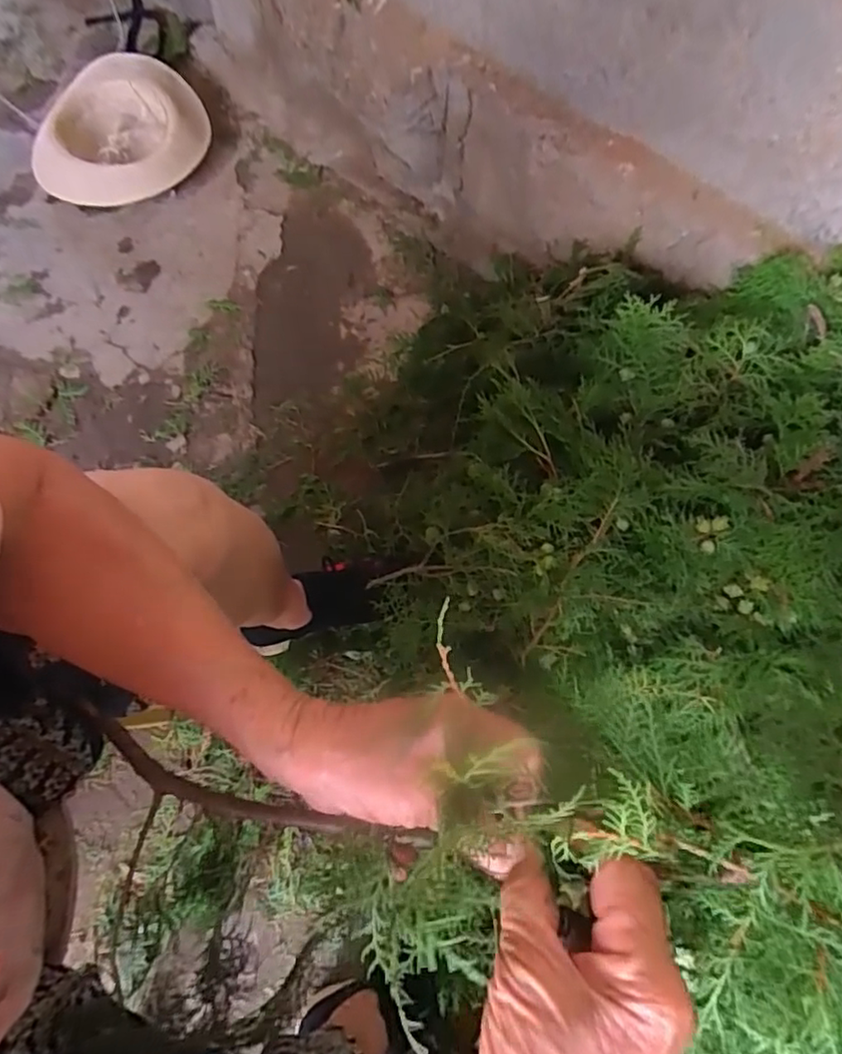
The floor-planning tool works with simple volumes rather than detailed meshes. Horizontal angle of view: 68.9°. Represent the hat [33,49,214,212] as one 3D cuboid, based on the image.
[{"bbox_3d":[-0.514,-0.661,1.050,0.289,0.127,0.287,-17,68,-6],"label":"hat"}]

